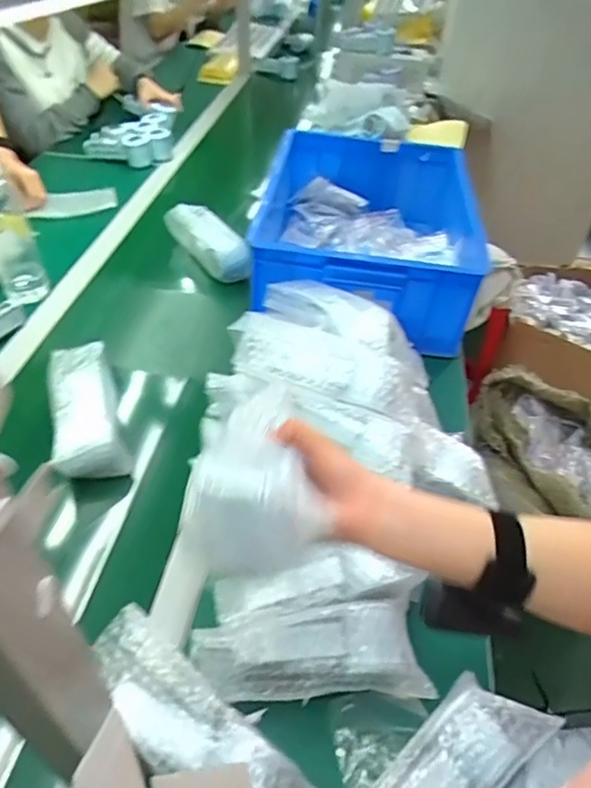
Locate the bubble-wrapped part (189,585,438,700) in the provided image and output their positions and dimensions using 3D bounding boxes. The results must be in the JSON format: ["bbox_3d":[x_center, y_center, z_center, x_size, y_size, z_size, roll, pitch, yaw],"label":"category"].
[{"bbox_3d":[0.013,0.227,0.495,0.205,0.040,0.080,-1,44,-8],"label":"bubble-wrapped part"}]

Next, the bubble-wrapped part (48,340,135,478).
[{"bbox_3d":[-0.271,0.021,0.714,0.082,0.067,0.184,-14,47,-20],"label":"bubble-wrapped part"}]

